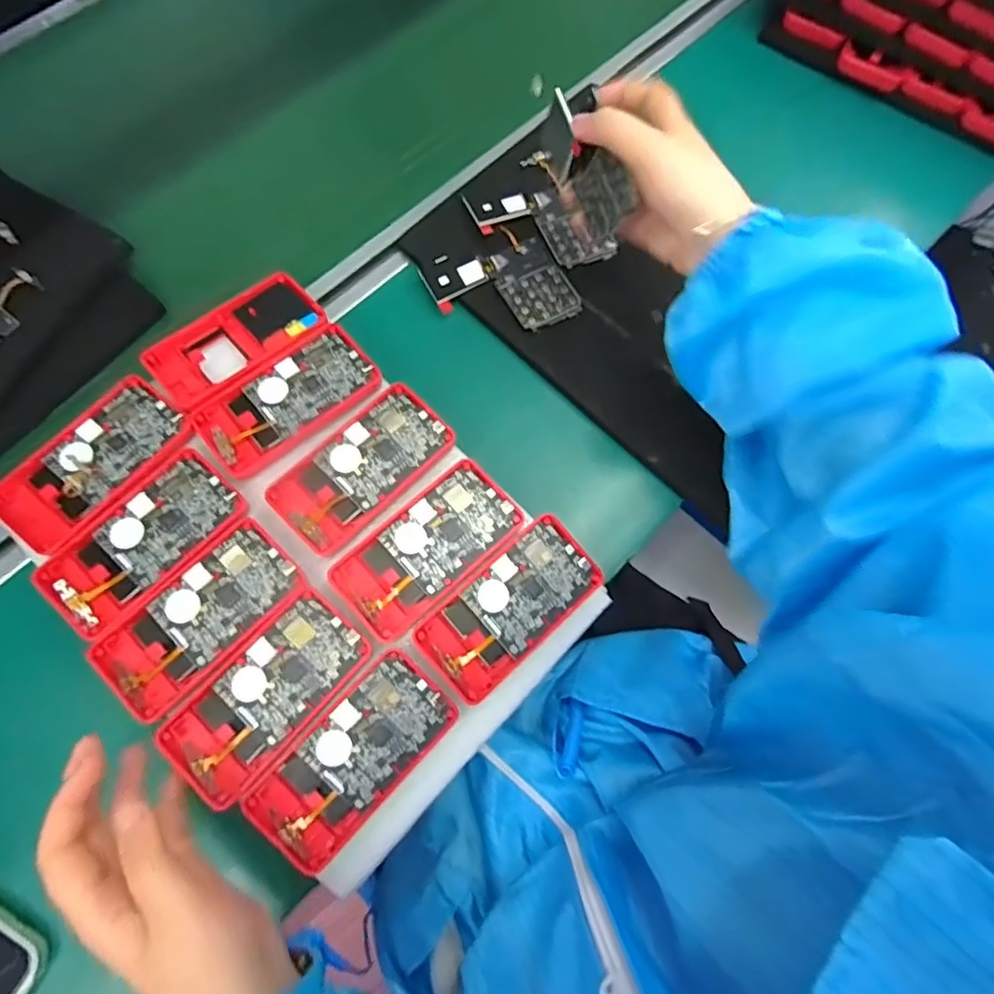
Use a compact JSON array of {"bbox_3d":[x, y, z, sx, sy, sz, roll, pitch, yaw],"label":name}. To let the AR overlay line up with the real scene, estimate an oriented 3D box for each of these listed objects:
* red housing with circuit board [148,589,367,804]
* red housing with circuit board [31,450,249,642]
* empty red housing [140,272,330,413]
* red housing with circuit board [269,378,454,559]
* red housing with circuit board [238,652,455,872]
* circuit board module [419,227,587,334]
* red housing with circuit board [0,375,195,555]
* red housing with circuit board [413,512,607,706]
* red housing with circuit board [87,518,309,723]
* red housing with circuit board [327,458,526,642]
[{"bbox_3d":[-0.137,0.116,0.341,0.061,0.012,0.119,41,77,8],"label":"red housing with circuit board"},{"bbox_3d":[-0.226,0.027,0.362,0.062,0.011,0.121,43,78,8],"label":"red housing with circuit board"},{"bbox_3d":[-0.189,-0.116,0.412,0.120,0.015,0.066,-38,80,-11],"label":"empty red housing"},{"bbox_3d":[-0.089,-0.022,0.384,0.120,0.012,0.063,-43,81,-12],"label":"red housing with circuit board"},{"bbox_3d":[-0.083,0.154,0.341,0.058,0.021,0.119,43,78,8],"label":"red housing with circuit board"},{"bbox_3d":[0.004,-0.167,0.457,0.101,0.010,0.094,-29,79,-10],"label":"circuit board module"},{"bbox_3d":[-0.269,-0.025,0.377,0.067,0.012,0.122,40,77,8],"label":"red housing with circuit board"},{"bbox_3d":[0.011,0.071,0.369,0.121,0.020,0.060,-40,81,-12],"label":"red housing with circuit board"},{"bbox_3d":[-0.182,0.072,0.351,0.119,0.009,0.061,-43,81,-12],"label":"red housing with circuit board"},{"bbox_3d":[-0.043,0.031,0.371,0.121,0.011,0.060,-42,81,-12],"label":"red housing with circuit board"}]

